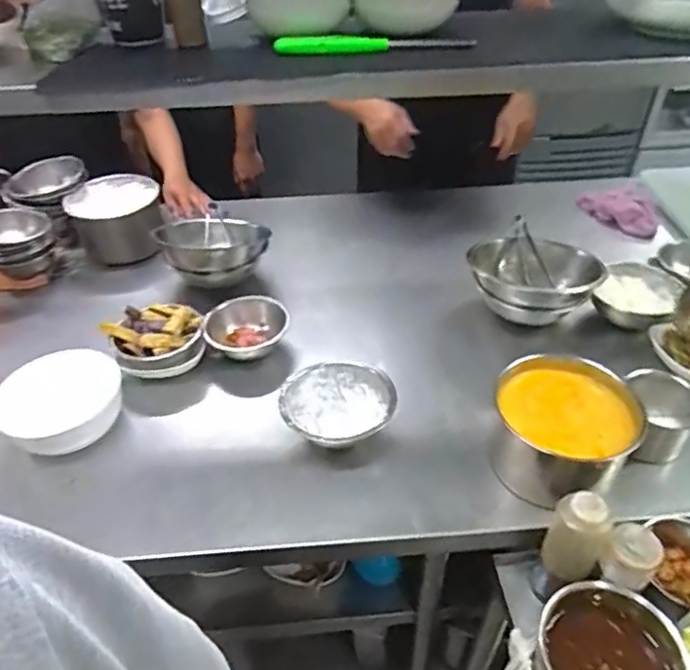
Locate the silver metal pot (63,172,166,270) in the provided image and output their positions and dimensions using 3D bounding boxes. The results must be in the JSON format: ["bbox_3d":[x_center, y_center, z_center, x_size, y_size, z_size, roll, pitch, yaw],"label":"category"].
[{"bbox_3d":[-0.512,-0.263,1.330,0.189,0.133,0.194,0,42,0],"label":"silver metal pot"}]

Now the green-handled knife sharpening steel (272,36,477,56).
[{"bbox_3d":[0.040,-0.387,0.779,0.263,0.023,0.022,-4,42,-4],"label":"green-handled knife sharpening steel"}]

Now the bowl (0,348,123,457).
[{"bbox_3d":[-0.442,0.109,0.913,0.160,0.087,0.178,25,48,26],"label":"bowl"}]

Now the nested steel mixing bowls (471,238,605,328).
[{"bbox_3d":[0.351,-0.096,1.118,0.214,0.123,0.214,0,42,0],"label":"nested steel mixing bowls"}]

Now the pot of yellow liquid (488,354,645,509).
[{"bbox_3d":[0.303,0.139,0.827,0.188,0.160,0.193,9,42,10],"label":"pot of yellow liquid"}]

